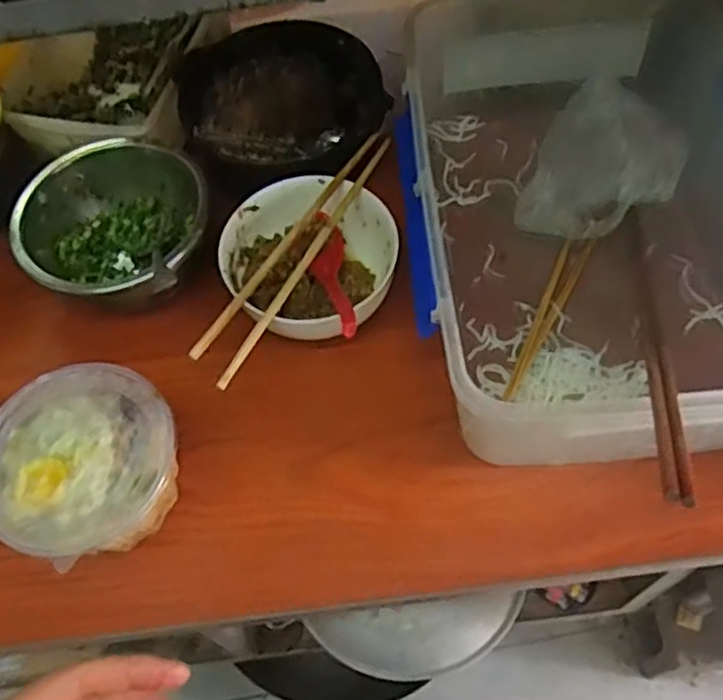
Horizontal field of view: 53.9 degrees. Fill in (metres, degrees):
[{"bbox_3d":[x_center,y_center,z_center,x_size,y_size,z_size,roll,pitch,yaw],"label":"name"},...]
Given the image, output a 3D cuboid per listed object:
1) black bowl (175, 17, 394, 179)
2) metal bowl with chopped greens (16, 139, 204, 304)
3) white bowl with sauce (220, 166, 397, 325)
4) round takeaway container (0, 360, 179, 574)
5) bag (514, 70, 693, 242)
[{"bbox_3d":[-0.077,-0.235,0.713,0.185,0.076,0.180,-2,60,3],"label":"black bowl"},{"bbox_3d":[-0.224,-0.103,0.663,0.167,0.080,0.185,-27,62,-12],"label":"metal bowl with chopped greens"},{"bbox_3d":[-0.051,-0.078,0.636,0.137,0.075,0.150,-2,60,3],"label":"white bowl with sauce"},{"bbox_3d":[-0.205,0.094,0.549,0.137,0.093,0.135,-2,60,3],"label":"round takeaway container"},{"bbox_3d":[0.225,-0.163,0.658,0.117,0.081,0.155,26,65,17],"label":"bag"}]

